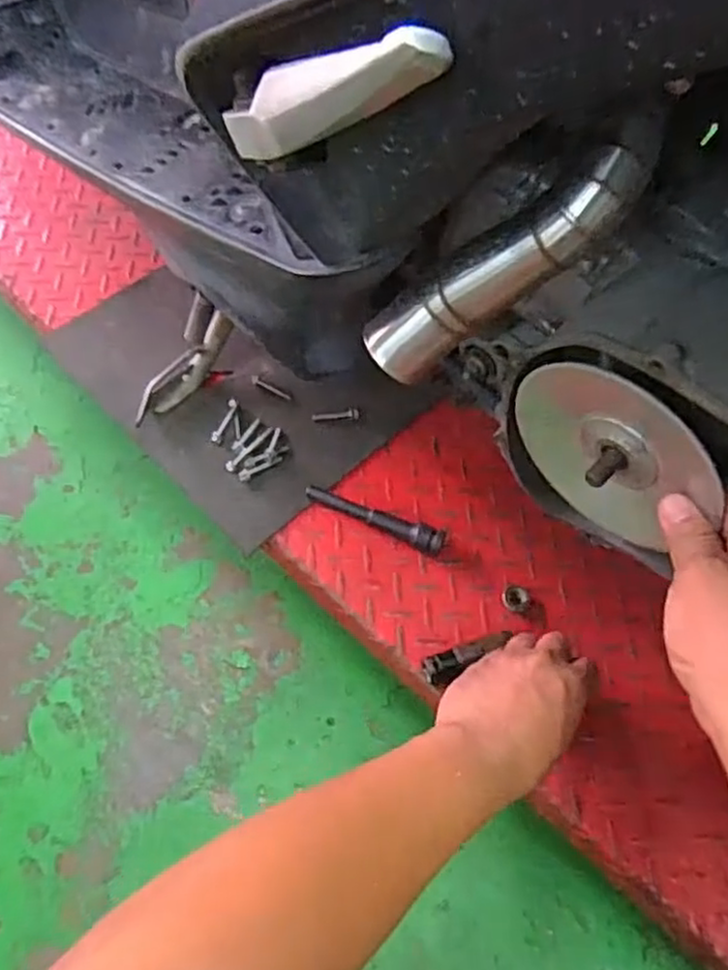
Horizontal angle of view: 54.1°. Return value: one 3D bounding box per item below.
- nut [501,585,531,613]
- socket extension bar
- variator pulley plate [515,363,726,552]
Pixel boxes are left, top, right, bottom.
[{"bbox_3d":[0.128,0.095,0.594,0.025,0.012,0.021,40,67,17],"label":"nut"},{"bbox_3d":[0.009,0.029,0.621,0.126,0.022,0.021,25,63,10],"label":"socket extension bar"},{"bbox_3d":[0.136,-0.018,0.411,0.034,0.117,0.120,-38,70,-21],"label":"variator pulley plate"}]

